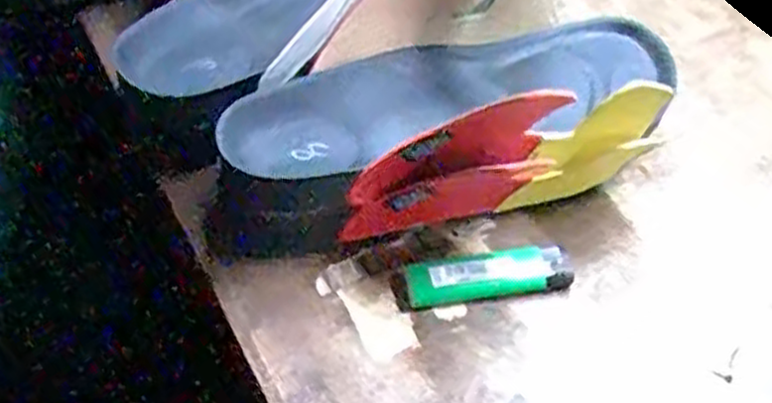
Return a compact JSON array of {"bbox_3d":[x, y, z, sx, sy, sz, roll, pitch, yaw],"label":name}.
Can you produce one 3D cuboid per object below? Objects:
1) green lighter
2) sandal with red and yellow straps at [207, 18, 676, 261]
[{"bbox_3d":[0.049,0.036,0.386,0.080,0.014,0.022,-7,48,-5],"label":"green lighter"},{"bbox_3d":[0.043,-0.040,0.409,0.254,0.081,0.111,-18,50,-14],"label":"sandal with red and yellow straps"}]

